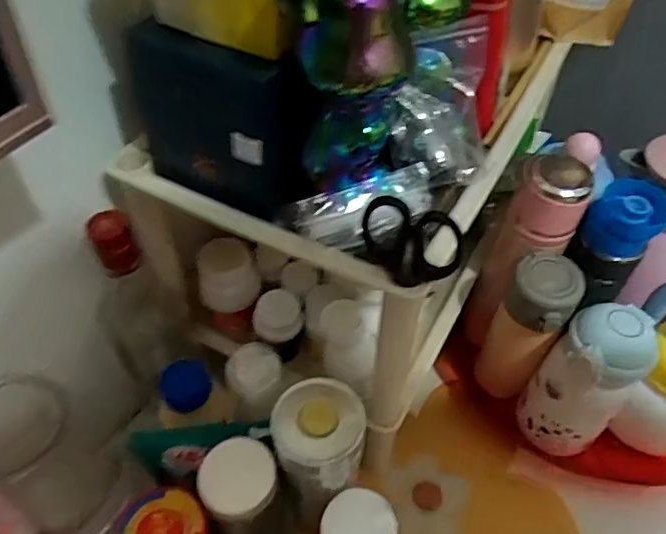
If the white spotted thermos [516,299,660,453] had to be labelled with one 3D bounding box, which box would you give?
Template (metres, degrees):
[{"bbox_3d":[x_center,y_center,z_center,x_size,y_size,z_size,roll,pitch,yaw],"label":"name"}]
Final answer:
[{"bbox_3d":[0.233,0.109,0.536,0.076,0.178,0.077,30,54,23],"label":"white spotted thermos"}]

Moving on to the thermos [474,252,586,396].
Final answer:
[{"bbox_3d":[0.189,0.070,0.557,0.064,0.186,0.061,30,54,23],"label":"thermos"}]

